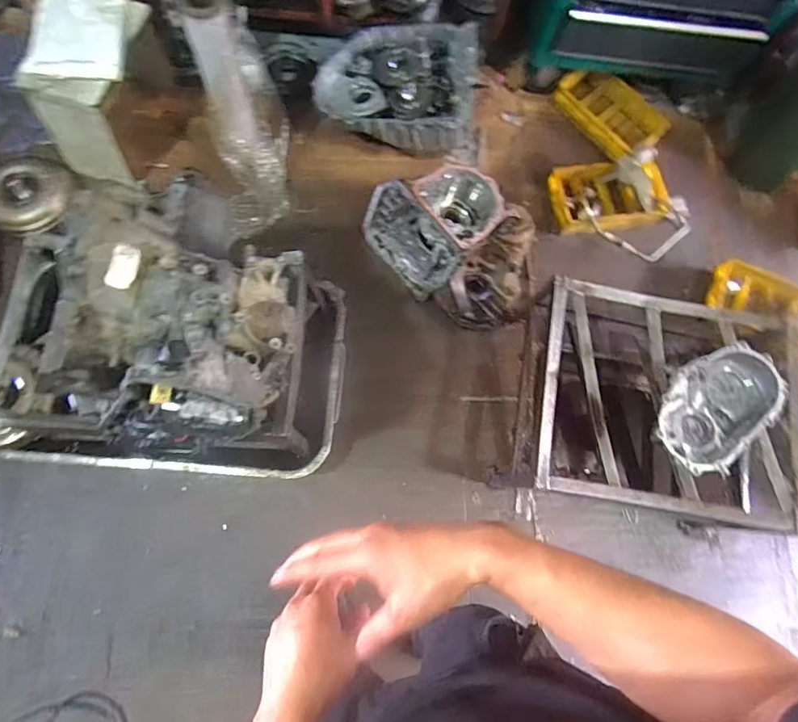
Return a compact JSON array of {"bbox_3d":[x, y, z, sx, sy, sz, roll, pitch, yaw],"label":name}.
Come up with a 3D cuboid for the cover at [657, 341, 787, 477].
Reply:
[{"bbox_3d":[0.668,0.093,1.059,0.283,0.067,0.196,-34,79,-13],"label":"cover"}]

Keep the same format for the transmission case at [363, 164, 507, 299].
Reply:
[{"bbox_3d":[0.105,-0.397,1.420,0.323,0.223,0.319,-40,80,-14],"label":"transmission case"}]

